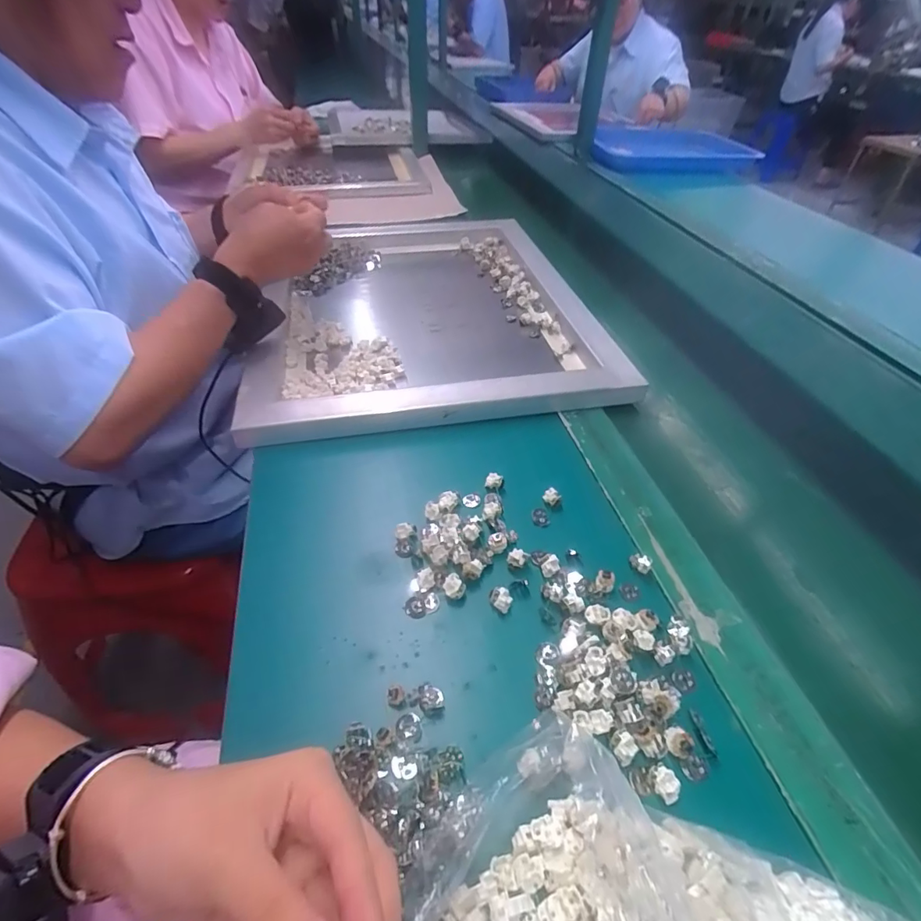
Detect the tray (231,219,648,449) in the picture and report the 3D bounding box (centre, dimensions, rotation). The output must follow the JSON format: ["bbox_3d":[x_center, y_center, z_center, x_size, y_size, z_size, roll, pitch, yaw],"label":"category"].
[{"bbox_3d":[-0.051,-0.218,0.680,0.413,0.055,0.532,-6,43,-7],"label":"tray"}]

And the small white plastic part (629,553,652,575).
[{"bbox_3d":[0.137,0.079,0.374,0.016,0.014,0.009,20,46,20],"label":"small white plastic part"}]

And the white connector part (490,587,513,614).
[{"bbox_3d":[0.029,0.101,0.353,0.015,0.016,0.012,13,44,13],"label":"white connector part"}]

